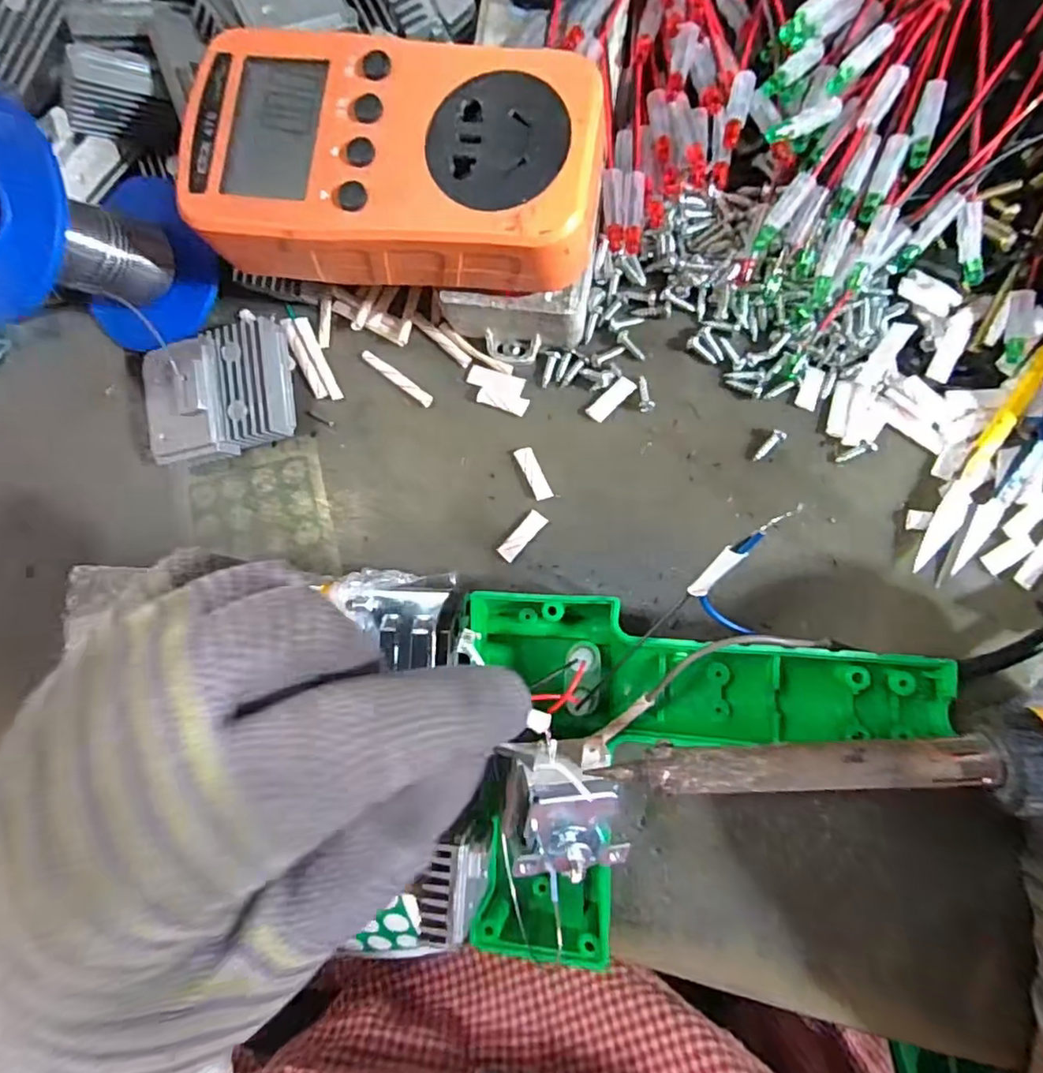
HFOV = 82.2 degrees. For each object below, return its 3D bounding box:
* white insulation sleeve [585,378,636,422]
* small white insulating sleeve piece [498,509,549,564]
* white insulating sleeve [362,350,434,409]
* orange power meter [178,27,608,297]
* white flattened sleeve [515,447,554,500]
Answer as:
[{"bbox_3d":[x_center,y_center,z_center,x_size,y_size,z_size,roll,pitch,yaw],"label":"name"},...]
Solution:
[{"bbox_3d":[0.035,-0.053,0.230,0.020,0.004,0.008,-43,84,2],"label":"white insulation sleeve"},{"bbox_3d":[0.000,0.000,0.230,0.008,0.004,0.022,42,91,6],"label":"small white insulating sleeve piece"},{"bbox_3d":[-0.050,-0.063,0.238,0.034,0.004,0.005,36,91,6],"label":"white insulating sleeve"},{"bbox_3d":[-0.039,-0.114,0.186,0.125,0.028,0.070,5,87,5],"label":"orange power meter"},{"bbox_3d":[0.005,-0.025,0.231,0.007,0.004,0.022,-26,85,3],"label":"white flattened sleeve"}]

